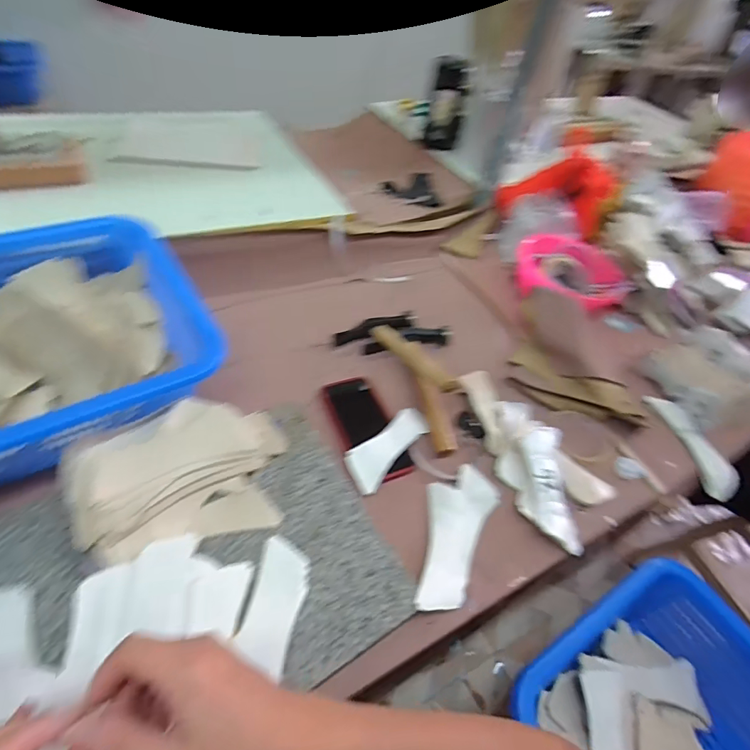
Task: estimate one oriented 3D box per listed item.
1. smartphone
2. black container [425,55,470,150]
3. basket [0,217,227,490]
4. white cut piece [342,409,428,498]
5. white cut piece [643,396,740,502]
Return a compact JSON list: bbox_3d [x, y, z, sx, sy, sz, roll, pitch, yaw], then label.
[{"bbox_3d":[-0.012,0.071,0.611,0.074,0.017,0.167,-16,51,-20],"label":"smartphone"},{"bbox_3d":[0.168,-0.625,1.060,0.079,0.194,0.078,8,47,2],"label":"black container"},{"bbox_3d":[-0.451,-0.040,0.531,0.450,0.134,0.352,-23,53,-25],"label":"basket"},{"bbox_3d":[0.021,0.093,0.592,0.058,0.010,0.146,40,51,22],"label":"white cut piece"},{"bbox_3d":[0.489,0.104,0.692,0.053,0.024,0.177,-5,48,-11],"label":"white cut piece"}]

